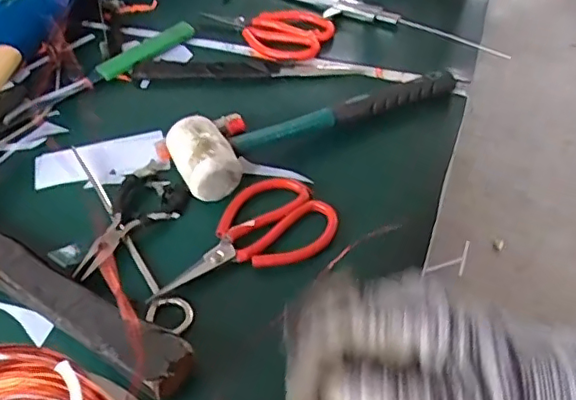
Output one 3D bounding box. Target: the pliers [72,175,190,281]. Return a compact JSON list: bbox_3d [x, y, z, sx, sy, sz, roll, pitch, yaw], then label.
[{"bbox_3d":[-0.140,0.015,0.484,0.060,0.015,0.115,30,56,27],"label":"pliers"}]

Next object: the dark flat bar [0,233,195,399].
[{"bbox_3d":[-0.179,0.066,0.426,0.263,0.031,0.036,25,53,24],"label":"dark flat bar"}]

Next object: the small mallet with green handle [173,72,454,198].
[{"bbox_3d":[0.030,-0.087,0.548,0.289,0.043,0.080,-25,51,-18],"label":"small mallet with green handle"}]

